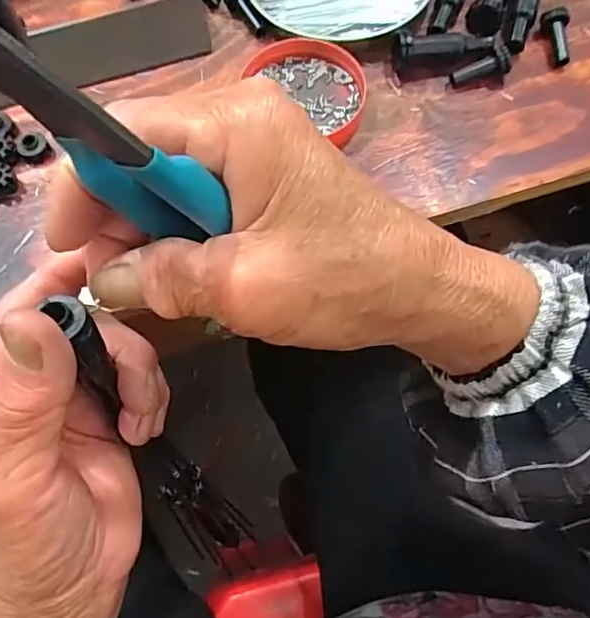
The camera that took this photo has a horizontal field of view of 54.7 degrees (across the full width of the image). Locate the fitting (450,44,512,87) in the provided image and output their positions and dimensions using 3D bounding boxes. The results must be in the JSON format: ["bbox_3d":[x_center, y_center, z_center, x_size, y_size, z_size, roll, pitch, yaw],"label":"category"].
[{"bbox_3d":[0.122,-0.157,0.373,0.039,0.011,0.013,-21,67,8],"label":"fitting"}]

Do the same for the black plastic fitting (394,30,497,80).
[{"bbox_3d":[0.096,-0.171,0.377,0.064,0.023,0.019,-11,67,-2],"label":"black plastic fitting"}]

